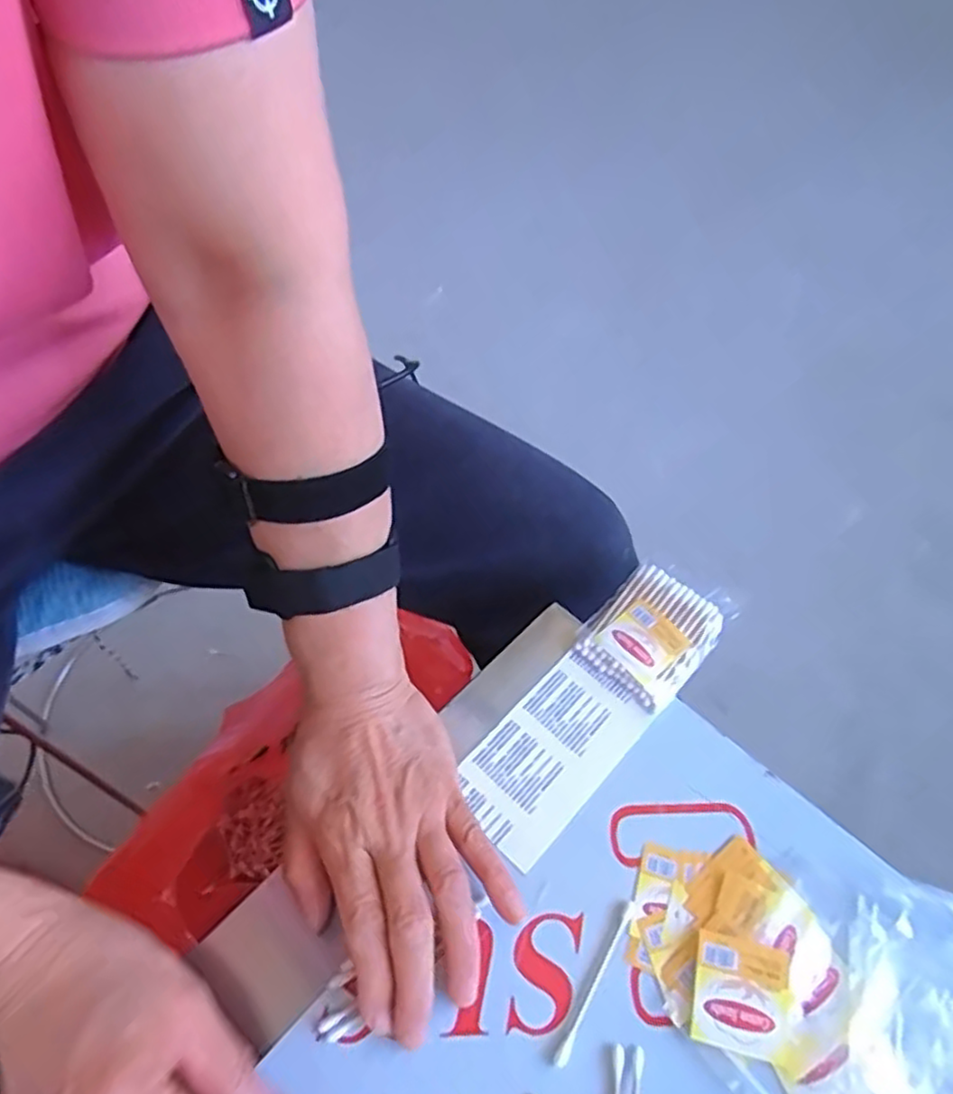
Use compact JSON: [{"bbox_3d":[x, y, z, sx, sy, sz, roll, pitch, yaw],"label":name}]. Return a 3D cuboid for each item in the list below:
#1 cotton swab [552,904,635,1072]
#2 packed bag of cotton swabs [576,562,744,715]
[{"bbox_3d":[0.053,0.192,0.311,0.006,0.004,0.071,27,59,20],"label":"cotton swab"},{"bbox_3d":[0.102,0.048,0.405,0.061,0.015,0.082,36,62,25],"label":"packed bag of cotton swabs"}]

